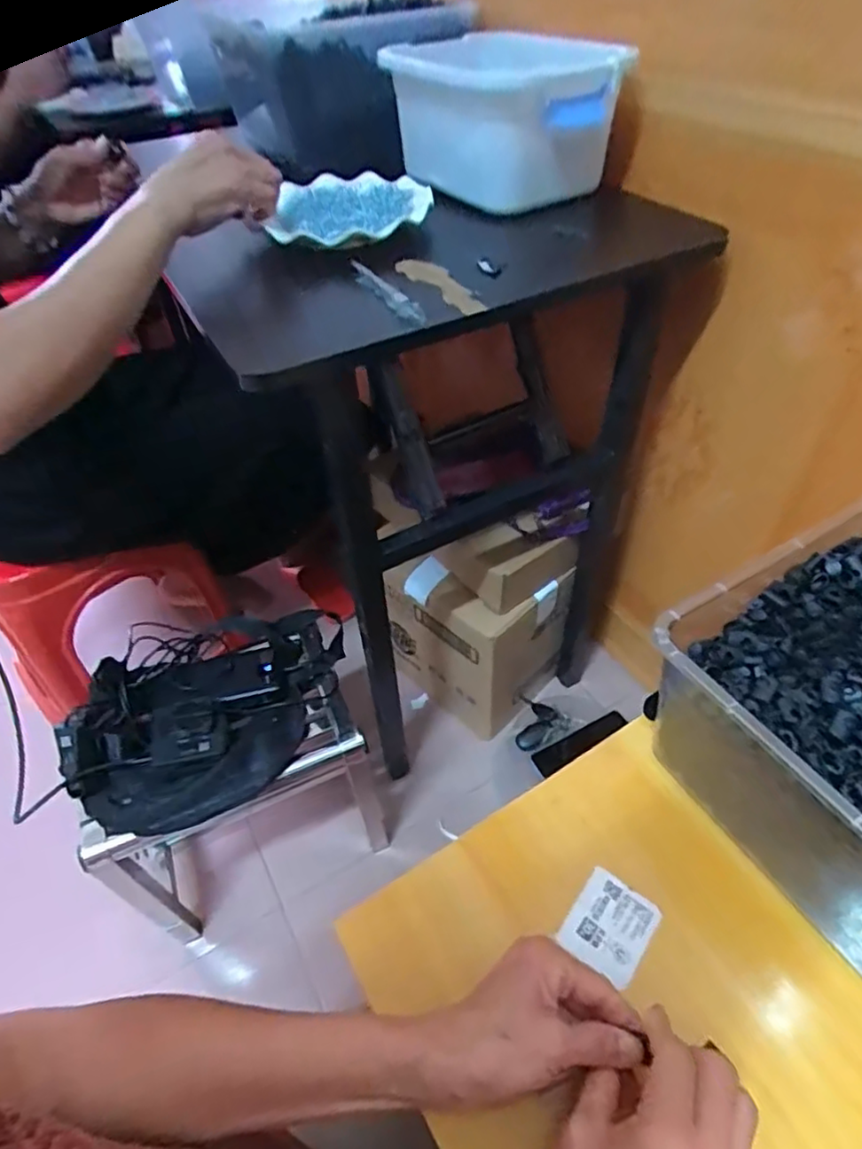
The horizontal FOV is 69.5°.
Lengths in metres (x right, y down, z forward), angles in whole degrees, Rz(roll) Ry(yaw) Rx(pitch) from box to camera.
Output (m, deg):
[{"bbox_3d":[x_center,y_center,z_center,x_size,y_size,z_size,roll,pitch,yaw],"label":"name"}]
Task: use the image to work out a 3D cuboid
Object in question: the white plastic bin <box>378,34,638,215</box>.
[{"bbox_3d":[0.069,-0.506,0.684,0.137,0.123,0.250,-25,50,-18],"label":"white plastic bin"}]

